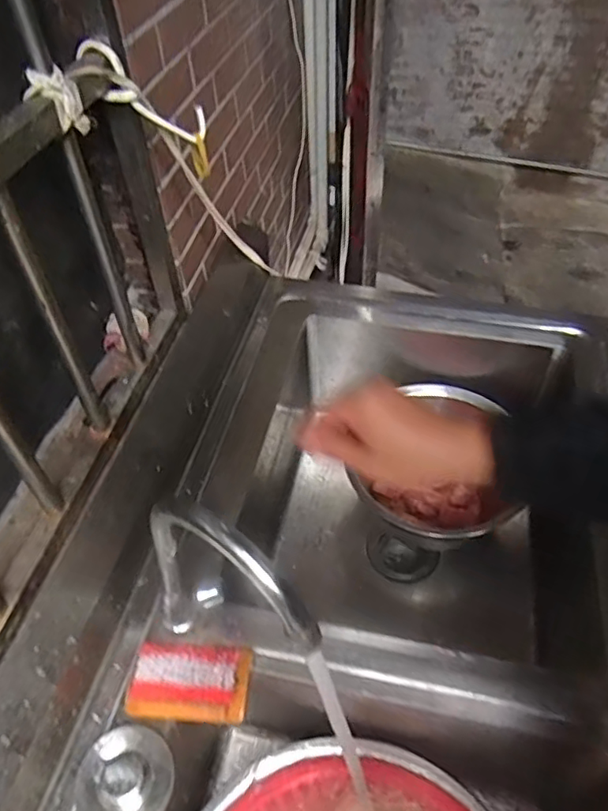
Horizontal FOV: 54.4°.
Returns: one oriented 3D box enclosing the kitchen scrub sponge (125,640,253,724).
[{"bbox_3d":[-0.109,0.263,0.572,0.108,0.034,0.069,2,49,4],"label":"kitchen scrub sponge"}]

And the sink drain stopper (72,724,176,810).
[{"bbox_3d":[-0.160,0.334,0.527,0.084,0.022,0.080,-1,48,1],"label":"sink drain stopper"}]

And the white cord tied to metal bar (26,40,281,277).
[{"bbox_3d":[-0.132,-0.257,0.719,0.084,0.505,0.101,20,88,19],"label":"white cord tied to metal bar"}]

